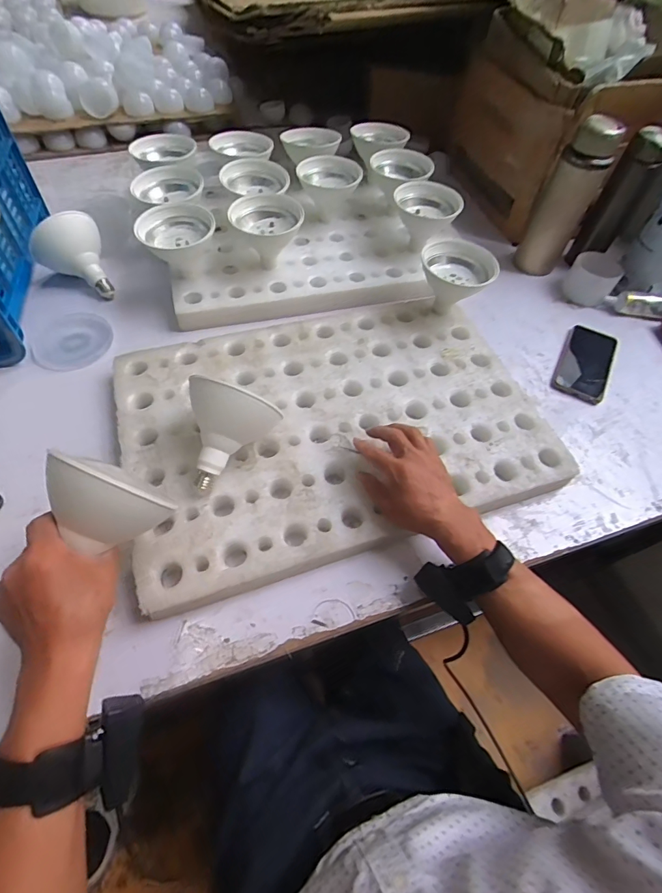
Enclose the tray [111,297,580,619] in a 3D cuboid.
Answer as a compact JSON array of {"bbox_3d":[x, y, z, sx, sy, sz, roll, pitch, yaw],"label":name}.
[{"bbox_3d":[0.008,-0.046,0.585,0.558,0.051,0.375,-17,62,-11],"label":"tray"}]

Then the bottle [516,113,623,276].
[{"bbox_3d":[0.421,-0.443,0.768,0.084,0.269,0.060,26,58,15],"label":"bottle"}]

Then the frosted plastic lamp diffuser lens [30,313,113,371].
[{"bbox_3d":[-0.412,-0.168,0.670,0.105,0.016,0.117,22,57,13],"label":"frosted plastic lamp diffuser lens"}]

